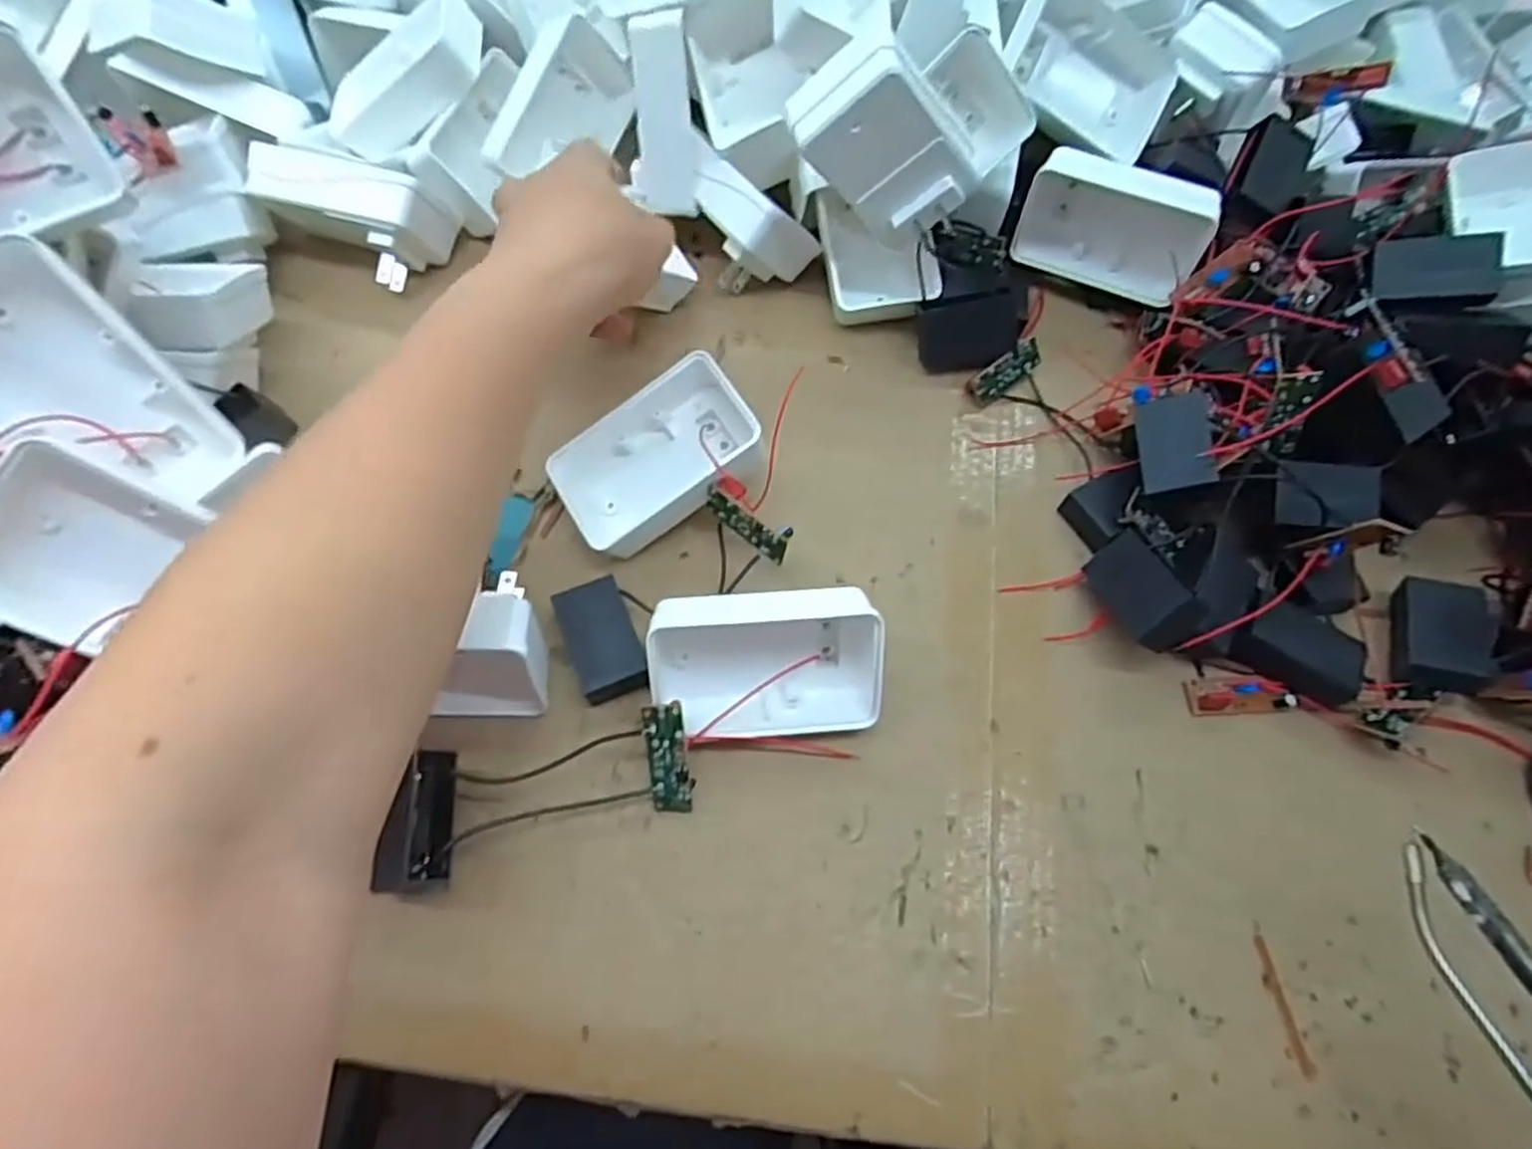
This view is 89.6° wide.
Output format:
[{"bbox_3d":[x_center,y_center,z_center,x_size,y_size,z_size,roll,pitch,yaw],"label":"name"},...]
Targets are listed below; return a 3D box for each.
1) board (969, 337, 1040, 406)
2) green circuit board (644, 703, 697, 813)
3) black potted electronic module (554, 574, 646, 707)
[{"bbox_3d":[0.125,-0.106,0.403,0.045,0.005,0.017,-38,109,-8],"label":"board"},{"bbox_3d":[-0.038,0.072,0.302,0.015,0.006,0.044,-6,102,-4],"label":"green circuit board"},{"bbox_3d":[-0.069,0.027,0.328,0.028,0.015,0.050,-20,68,-12],"label":"black potted electronic module"}]

